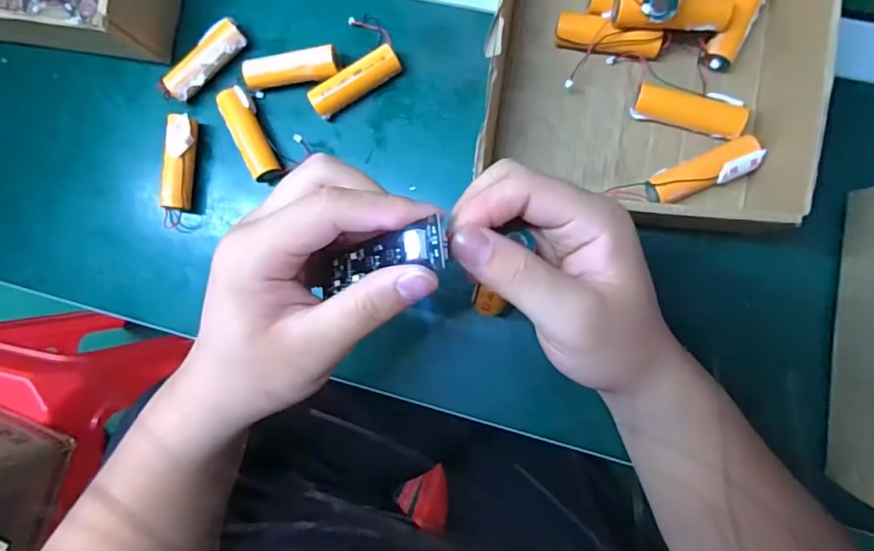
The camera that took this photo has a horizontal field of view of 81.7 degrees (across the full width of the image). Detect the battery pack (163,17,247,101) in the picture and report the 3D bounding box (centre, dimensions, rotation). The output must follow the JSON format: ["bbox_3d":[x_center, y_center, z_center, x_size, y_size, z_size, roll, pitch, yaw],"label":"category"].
[{"bbox_3d":[-0.177,-0.163,0.388,0.070,0.022,0.020,-43,84,4],"label":"battery pack"}]

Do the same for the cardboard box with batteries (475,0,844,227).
[{"bbox_3d":[0.133,-0.143,0.332,0.197,0.070,0.210,9,89,7],"label":"cardboard box with batteries"}]

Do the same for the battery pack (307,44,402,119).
[{"bbox_3d":[-0.060,-0.142,0.375,0.070,0.024,0.021,-26,86,5],"label":"battery pack"}]

